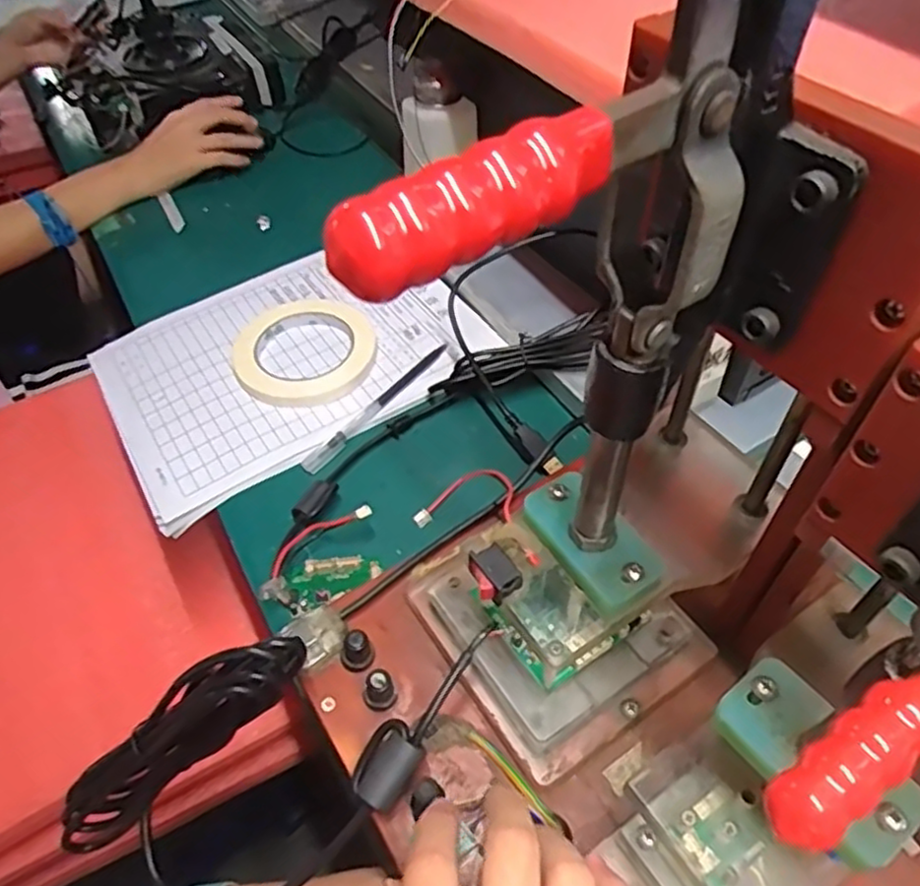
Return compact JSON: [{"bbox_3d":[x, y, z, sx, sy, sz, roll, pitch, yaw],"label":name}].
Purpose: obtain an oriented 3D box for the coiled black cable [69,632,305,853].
[{"bbox_3d":[-0.133,0.138,0.319,0.159,0.036,0.023,-43,53,17],"label":"coiled black cable"}]

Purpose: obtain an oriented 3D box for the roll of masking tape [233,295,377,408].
[{"bbox_3d":[-0.125,-0.076,0.564,0.111,0.020,0.108,-1,51,1],"label":"roll of masking tape"}]

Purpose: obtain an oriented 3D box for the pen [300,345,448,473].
[{"bbox_3d":[-0.063,-0.030,0.543,0.014,0.010,0.153,31,59,24],"label":"pen"}]

